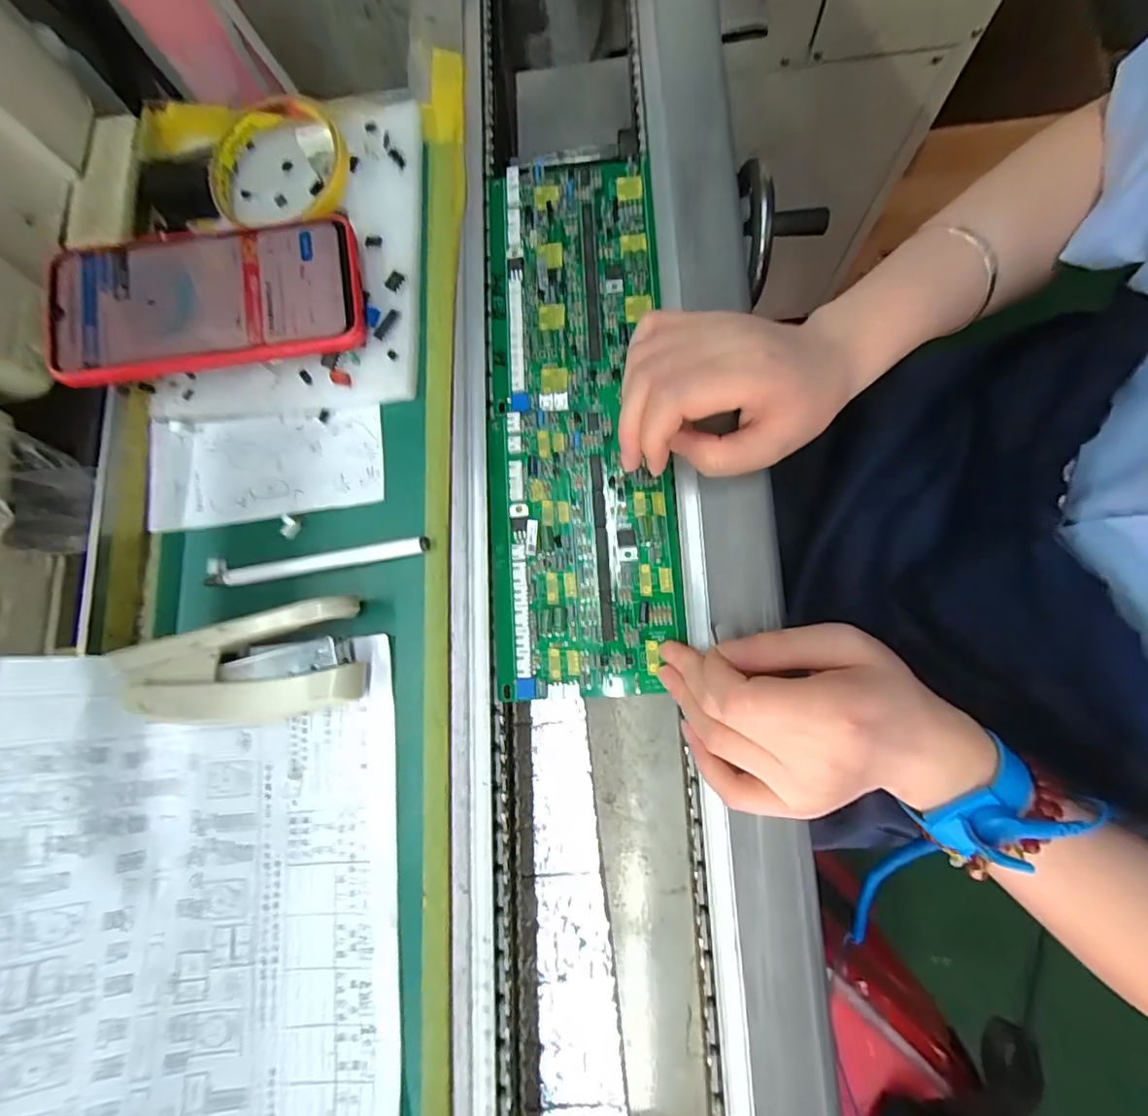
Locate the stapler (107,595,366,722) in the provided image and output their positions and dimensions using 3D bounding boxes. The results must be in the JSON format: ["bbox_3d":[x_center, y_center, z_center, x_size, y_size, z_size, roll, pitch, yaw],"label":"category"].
[{"bbox_3d":[-0.161,0.053,0.267,0.112,0.025,0.050,-11,78,3],"label":"stapler"}]

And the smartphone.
[{"bbox_3d":[-0.197,-0.141,0.294,0.160,0.011,0.080,-10,81,-3],"label":"smartphone"}]

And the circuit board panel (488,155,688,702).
[{"bbox_3d":[0.002,-0.081,0.304,0.096,0.012,0.306,-3,80,1],"label":"circuit board panel"}]

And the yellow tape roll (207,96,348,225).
[{"bbox_3d":[-0.176,-0.227,0.319,0.083,0.021,0.083,0,79,1],"label":"yellow tape roll"}]

